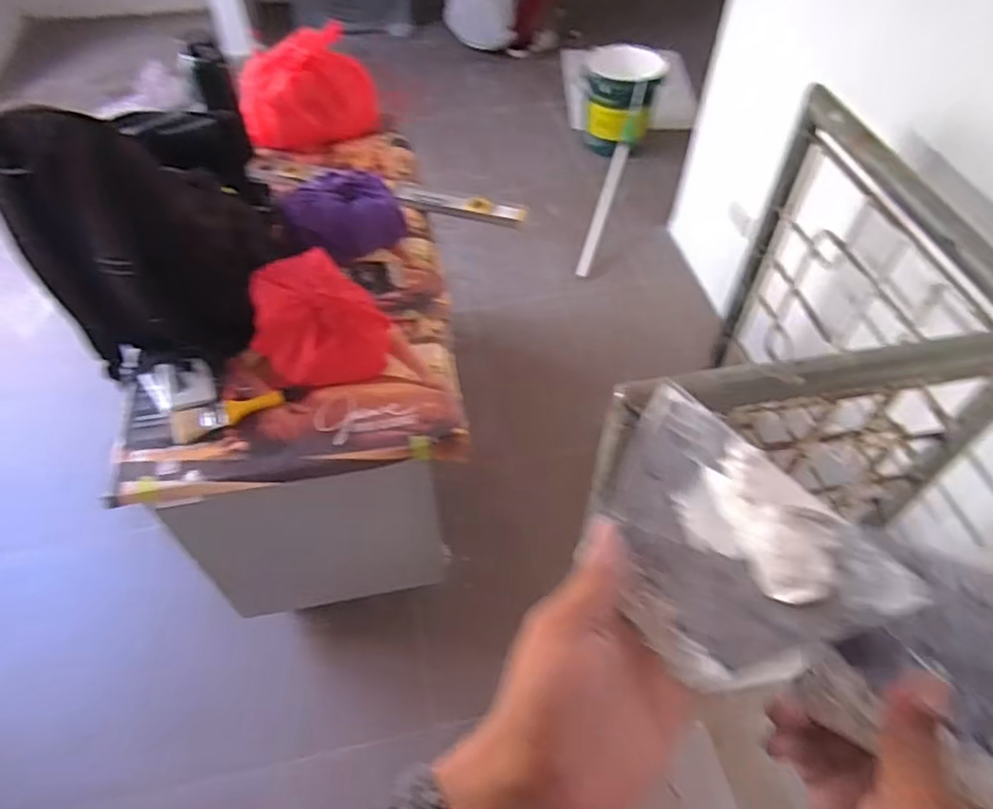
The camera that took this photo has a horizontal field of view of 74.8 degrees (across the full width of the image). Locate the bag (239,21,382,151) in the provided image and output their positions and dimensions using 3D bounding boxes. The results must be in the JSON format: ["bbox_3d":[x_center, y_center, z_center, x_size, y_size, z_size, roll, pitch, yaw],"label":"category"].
[{"bbox_3d":[-0.454,-0.751,1.537,0.301,0.205,0.225,-21,55,-15],"label":"bag"}]

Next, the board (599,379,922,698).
[{"bbox_3d":[0.100,0.064,0.305,0.094,0.023,0.137,-44,57,2],"label":"board"}]

